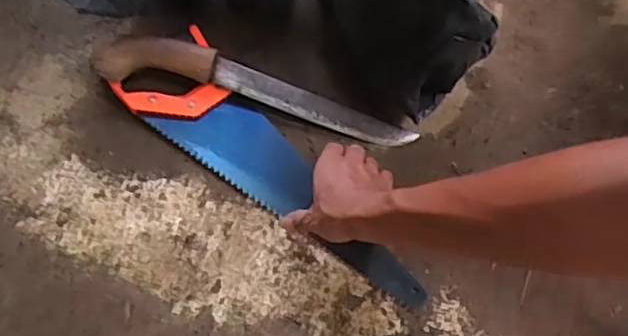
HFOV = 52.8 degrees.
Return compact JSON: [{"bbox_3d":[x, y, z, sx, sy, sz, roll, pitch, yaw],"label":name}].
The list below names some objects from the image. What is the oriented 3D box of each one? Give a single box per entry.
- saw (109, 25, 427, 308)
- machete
[{"bbox_3d":[-0.032,-0.003,0.673,0.385,0.019,0.108,38,68,12],"label":"saw"},{"bbox_3d":[-0.061,-0.089,0.692,0.346,0.062,0.049,11,65,2],"label":"machete"}]

